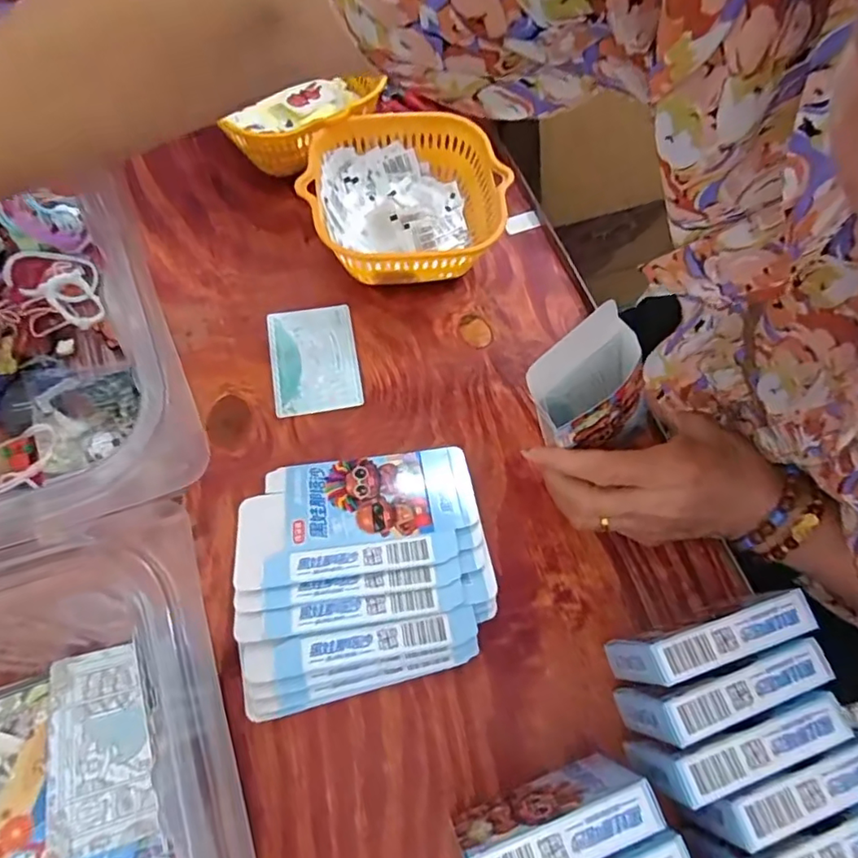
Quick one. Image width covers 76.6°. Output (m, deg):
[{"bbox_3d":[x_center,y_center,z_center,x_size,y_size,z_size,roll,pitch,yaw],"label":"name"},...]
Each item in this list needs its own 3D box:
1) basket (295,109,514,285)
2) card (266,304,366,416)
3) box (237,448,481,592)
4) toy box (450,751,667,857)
[{"bbox_3d":[-0.017,-0.165,0.417,0.140,0.063,0.128,-4,68,-5],"label":"basket"},{"bbox_3d":[-0.085,-0.052,0.398,0.062,0.004,0.087,-9,68,-7],"label":"card"},{"bbox_3d":[-0.045,0.052,0.345,0.146,0.004,0.082,-8,51,-7],"label":"box"},{"bbox_3d":[0.059,0.195,0.274,0.090,0.072,0.025,-16,69,-9],"label":"toy box"}]

